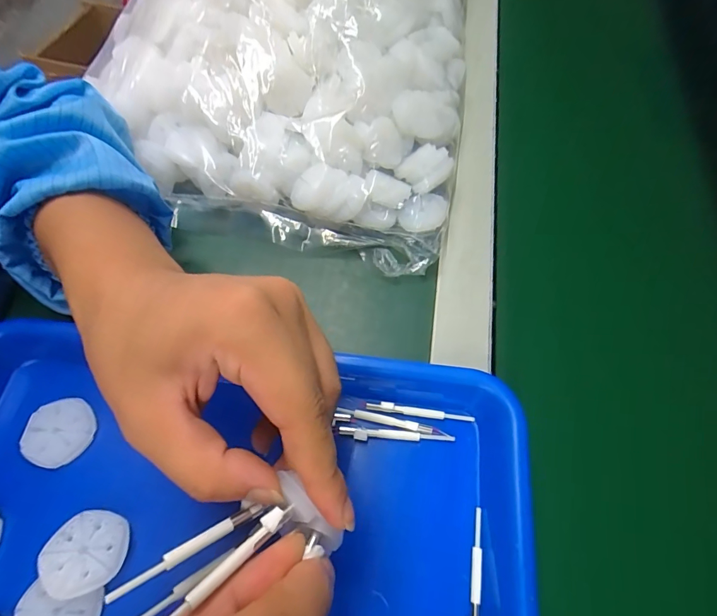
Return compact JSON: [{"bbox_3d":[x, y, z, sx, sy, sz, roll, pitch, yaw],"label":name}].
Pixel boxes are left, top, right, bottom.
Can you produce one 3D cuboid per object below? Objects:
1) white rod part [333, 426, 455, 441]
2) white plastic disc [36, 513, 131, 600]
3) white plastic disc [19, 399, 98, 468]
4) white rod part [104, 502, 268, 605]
[{"bbox_3d":[0.021,0.075,0.239,0.070,0.005,0.006,1,64,0],"label":"white rod part"},{"bbox_3d":[-0.138,0.123,0.203,0.038,0.004,0.037,6,51,-8],"label":"white plastic disc"},{"bbox_3d":[-0.175,0.073,0.235,0.035,0.007,0.037,0,64,-1],"label":"white plastic disc"},{"bbox_3d":[-0.060,0.087,0.145,0.054,0.004,0.005,-16,62,-40],"label":"white rod part"}]

